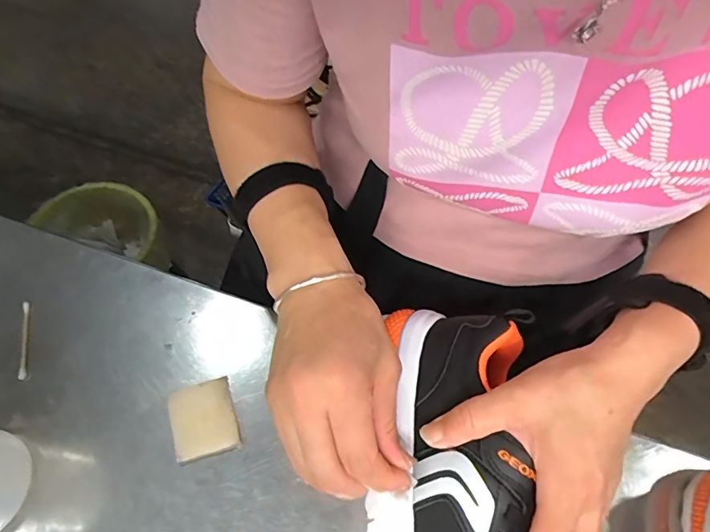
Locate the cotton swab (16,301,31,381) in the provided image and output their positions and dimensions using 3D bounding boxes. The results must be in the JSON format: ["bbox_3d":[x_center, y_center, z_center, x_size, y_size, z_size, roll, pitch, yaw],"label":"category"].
[{"bbox_3d":[-0.274,0.061,0.384,0.008,0.006,0.067,-11,66,-8],"label":"cotton swab"}]

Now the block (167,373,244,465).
[{"bbox_3d":[-0.118,0.120,0.362,0.048,0.014,0.056,-16,67,-10],"label":"block"}]

